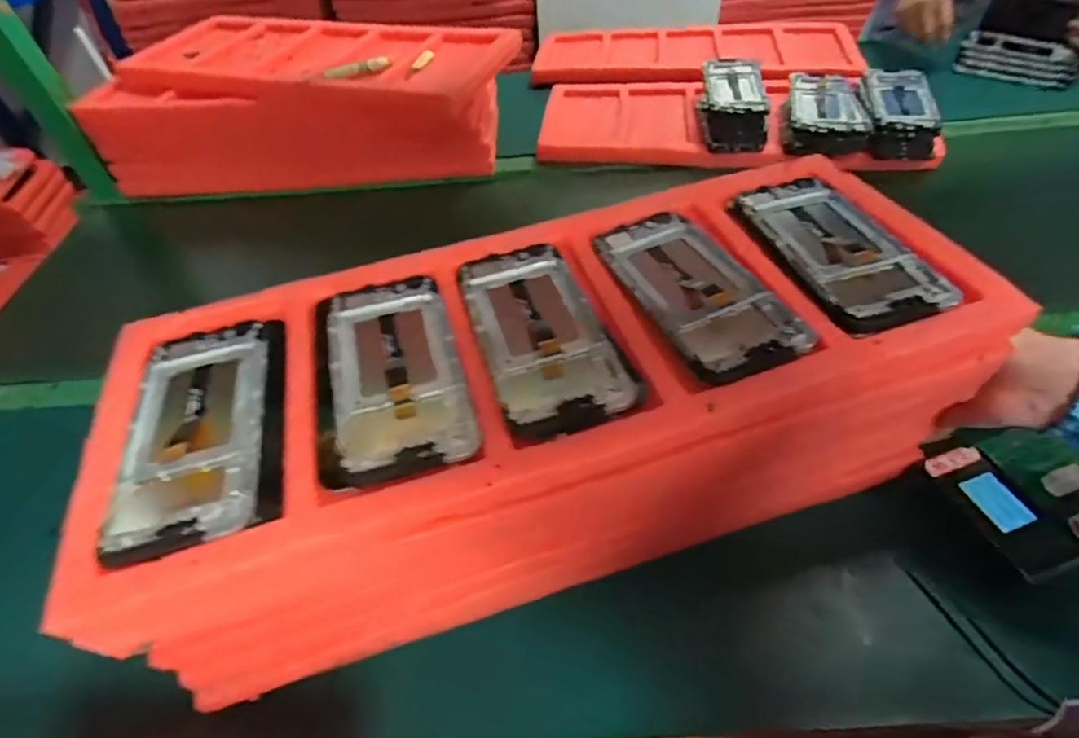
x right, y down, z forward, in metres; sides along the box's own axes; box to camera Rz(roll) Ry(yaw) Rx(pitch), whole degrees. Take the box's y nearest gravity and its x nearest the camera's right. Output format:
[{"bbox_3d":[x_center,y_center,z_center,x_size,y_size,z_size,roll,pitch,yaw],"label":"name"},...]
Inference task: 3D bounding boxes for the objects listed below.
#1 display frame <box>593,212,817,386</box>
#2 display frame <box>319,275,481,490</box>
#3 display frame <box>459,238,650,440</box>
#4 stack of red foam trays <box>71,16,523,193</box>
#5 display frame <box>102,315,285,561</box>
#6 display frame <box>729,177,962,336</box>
[{"bbox_3d":[0.098,-0.055,0.369,0.075,0.009,0.157,-20,49,-12],"label":"display frame"},{"bbox_3d":[-0.090,-0.005,0.344,0.079,0.007,0.161,-14,48,-6],"label":"display frame"},{"bbox_3d":[-0.001,-0.030,0.357,0.075,0.007,0.161,-16,48,-7],"label":"display frame"},{"bbox_3d":[-0.328,-0.393,0.842,0.563,0.154,0.254,2,48,9],"label":"stack of red foam trays"},{"bbox_3d":[-0.192,0.031,0.328,0.085,0.009,0.159,-16,48,-8],"label":"display frame"},{"bbox_3d":[0.196,-0.085,0.380,0.077,0.006,0.155,-15,48,-7],"label":"display frame"}]

